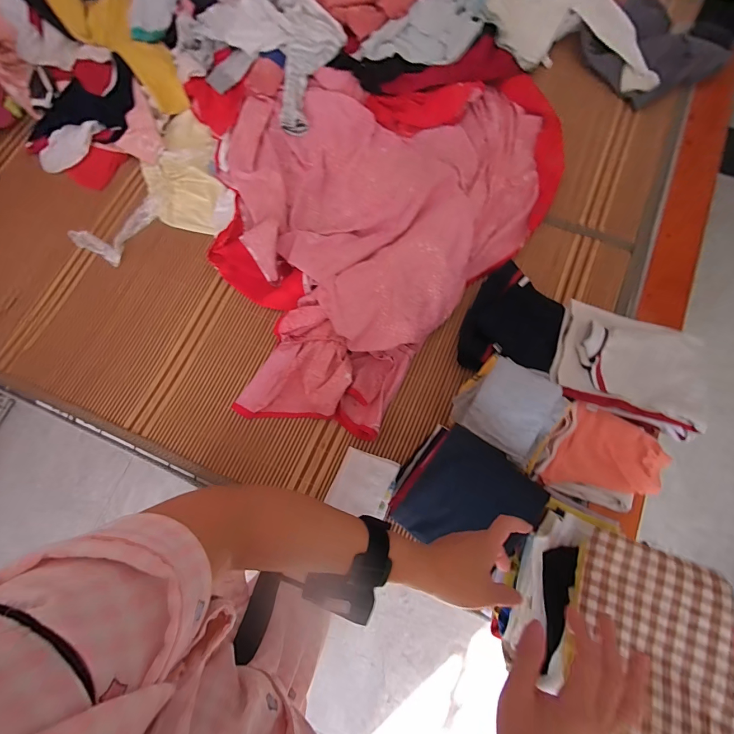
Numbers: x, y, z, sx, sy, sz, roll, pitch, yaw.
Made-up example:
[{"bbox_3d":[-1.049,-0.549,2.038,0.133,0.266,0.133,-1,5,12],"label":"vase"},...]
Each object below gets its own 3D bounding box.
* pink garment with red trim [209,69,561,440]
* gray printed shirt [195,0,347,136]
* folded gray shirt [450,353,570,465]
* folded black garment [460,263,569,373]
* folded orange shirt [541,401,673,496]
[{"bbox_3d":[-0.041,-0.394,0.837,0.789,0.083,1.066,30,79,9],"label":"pink garment with red trim"},{"bbox_3d":[-0.243,-0.862,0.931,0.409,0.075,0.322,40,80,10],"label":"gray printed shirt"},{"bbox_3d":[0.254,0.070,0.635,0.160,0.077,0.150,29,104,13],"label":"folded gray shirt"},{"bbox_3d":[0.321,-0.105,0.779,0.188,0.086,0.257,18,77,6],"label":"folded black garment"},{"bbox_3d":[0.485,0.179,0.719,0.215,0.031,0.171,18,77,6],"label":"folded orange shirt"}]

